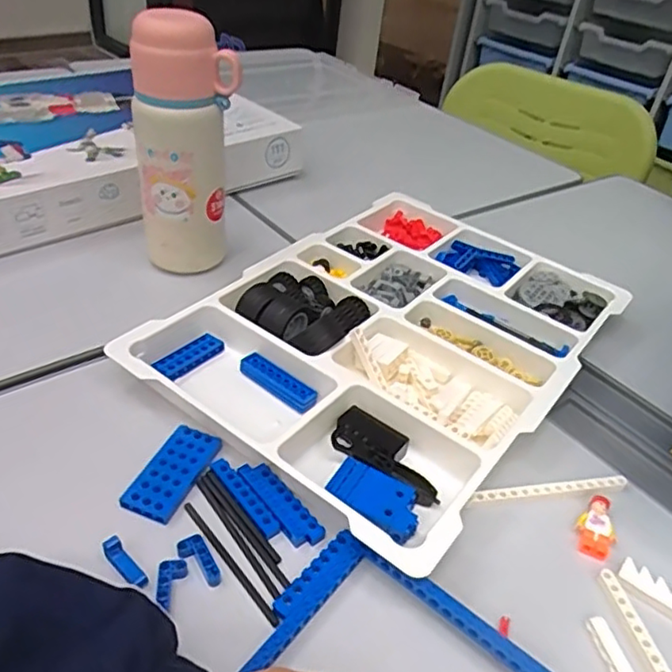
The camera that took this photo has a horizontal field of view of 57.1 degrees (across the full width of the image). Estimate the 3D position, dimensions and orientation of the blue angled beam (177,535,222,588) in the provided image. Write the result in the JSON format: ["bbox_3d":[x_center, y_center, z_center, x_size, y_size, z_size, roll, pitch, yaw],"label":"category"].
[{"bbox_3d":[-0.075,0.126,0.343,0.015,0.006,0.032,-19,45,-30],"label":"blue angled beam"}]

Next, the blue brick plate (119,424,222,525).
[{"bbox_3d":[-0.101,0.084,0.388,0.032,0.007,0.068,19,39,14],"label":"blue brick plate"}]

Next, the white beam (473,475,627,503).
[{"bbox_3d":[0.141,0.101,0.409,0.113,0.005,0.010,-2,38,-12],"label":"white beam"}]

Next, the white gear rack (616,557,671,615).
[{"bbox_3d":[0.192,0.151,0.354,0.059,0.004,0.018,30,43,27],"label":"white gear rack"}]

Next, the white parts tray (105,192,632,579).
[{"bbox_3d":[0.053,-0.006,0.505,0.258,0.037,0.365,30,43,26],"label":"white parts tray"}]

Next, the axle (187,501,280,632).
[{"bbox_3d":[-0.061,0.129,0.352,0.006,0.004,0.091,-24,48,-34],"label":"axle"}]

